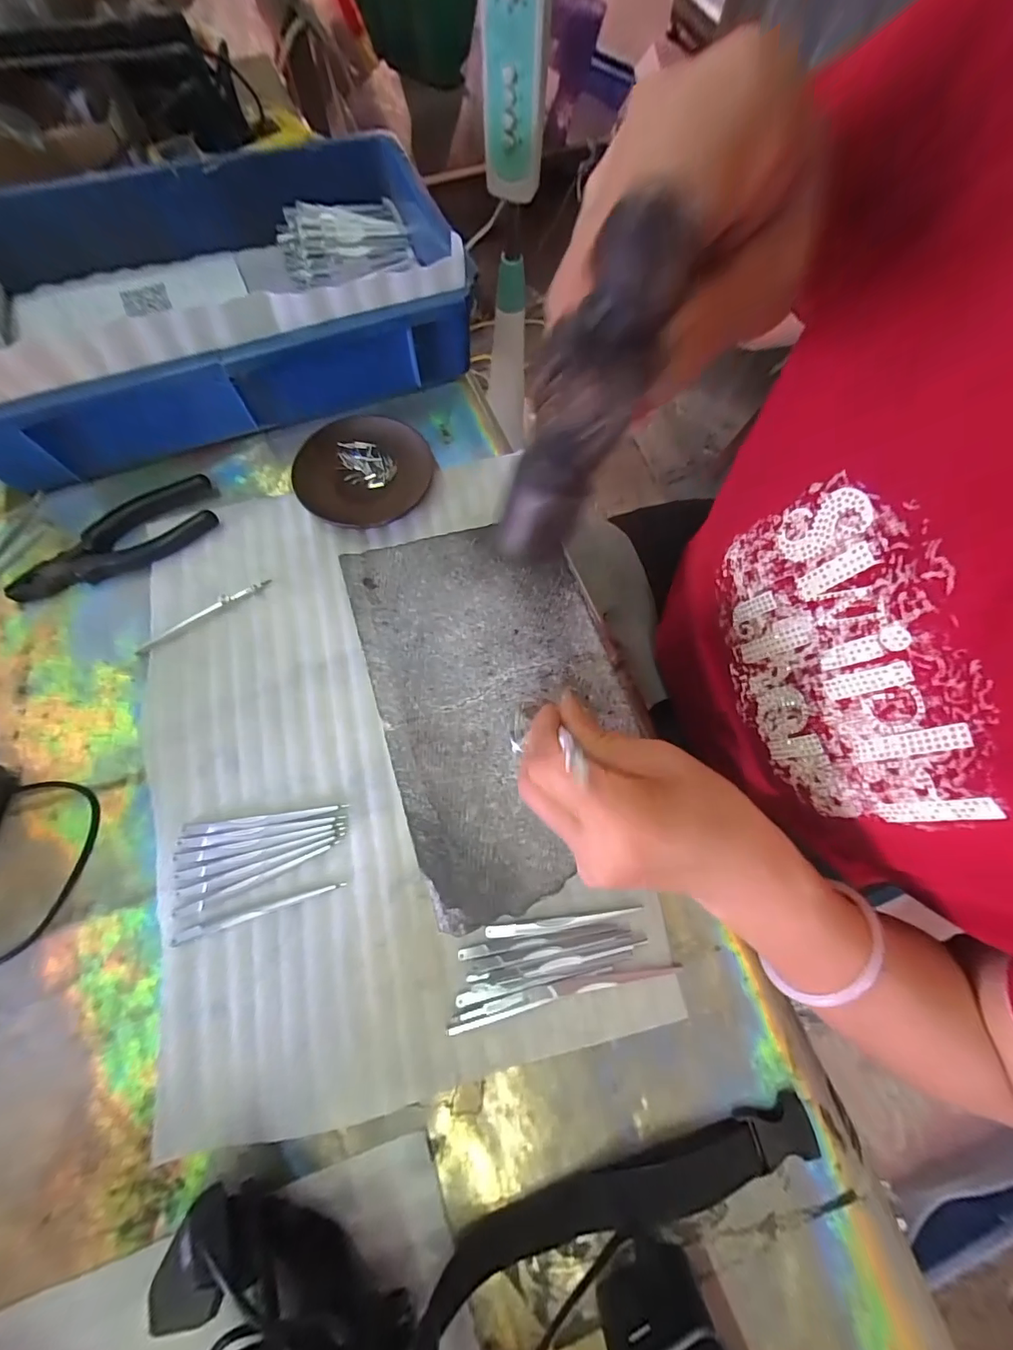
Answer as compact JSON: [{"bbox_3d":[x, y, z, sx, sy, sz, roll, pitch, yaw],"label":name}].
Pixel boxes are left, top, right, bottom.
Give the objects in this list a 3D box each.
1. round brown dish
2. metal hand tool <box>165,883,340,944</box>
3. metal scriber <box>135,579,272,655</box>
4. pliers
[{"bbox_3d":[-0.122,-0.176,0.394,0.115,0.013,0.109,0,73,-1],"label":"round brown dish"},{"bbox_3d":[-0.159,0.153,0.298,0.109,0.004,0.006,-16,74,-6],"label":"metal hand tool"},{"bbox_3d":[-0.235,-0.048,0.355,0.109,0.007,0.006,-32,76,-11],"label":"metal scriber"},{"bbox_3d":[-0.311,-0.105,0.367,0.163,0.013,0.053,-32,76,-11],"label":"pliers"}]

